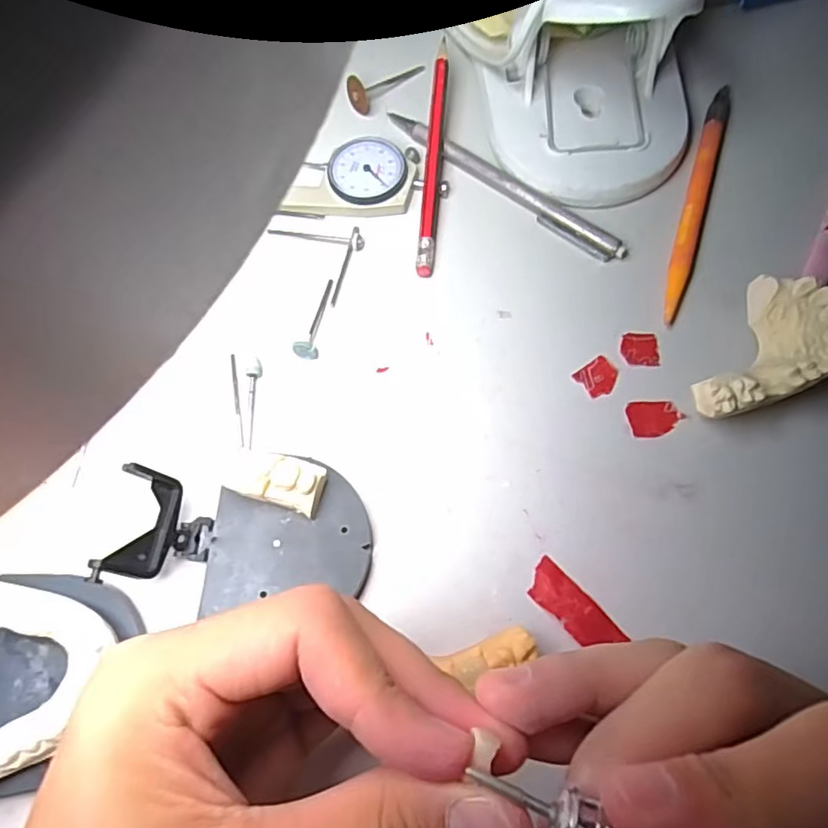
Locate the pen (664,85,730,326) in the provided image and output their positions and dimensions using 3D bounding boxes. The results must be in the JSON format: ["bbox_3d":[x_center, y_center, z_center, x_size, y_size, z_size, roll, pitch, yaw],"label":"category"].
[{"bbox_3d":[0.133,-0.101,0.267,0.012,0.006,0.134,17,73,8],"label":"pen"}]

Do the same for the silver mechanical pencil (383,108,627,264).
[{"bbox_3d":[0.041,-0.112,0.275,0.136,0.005,0.012,38,77,13],"label":"silver mechanical pencil"}]

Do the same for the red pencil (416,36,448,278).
[{"bbox_3d":[0.010,-0.124,0.276,0.008,0.017,0.122,4,72,4],"label":"red pencil"}]

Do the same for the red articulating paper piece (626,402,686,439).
[{"bbox_3d":[0.099,0.001,0.233,0.023,0.004,0.016,-7,71,0],"label":"red articulating paper piece"}]

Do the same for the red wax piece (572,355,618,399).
[{"bbox_3d":[0.079,-0.016,0.241,0.016,0.004,0.015,-35,74,-9],"label":"red wax piece"}]

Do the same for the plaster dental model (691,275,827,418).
[{"bbox_3d":[0.139,-0.019,0.226,0.038,0.029,0.064,32,76,12],"label":"plaster dental model"}]

